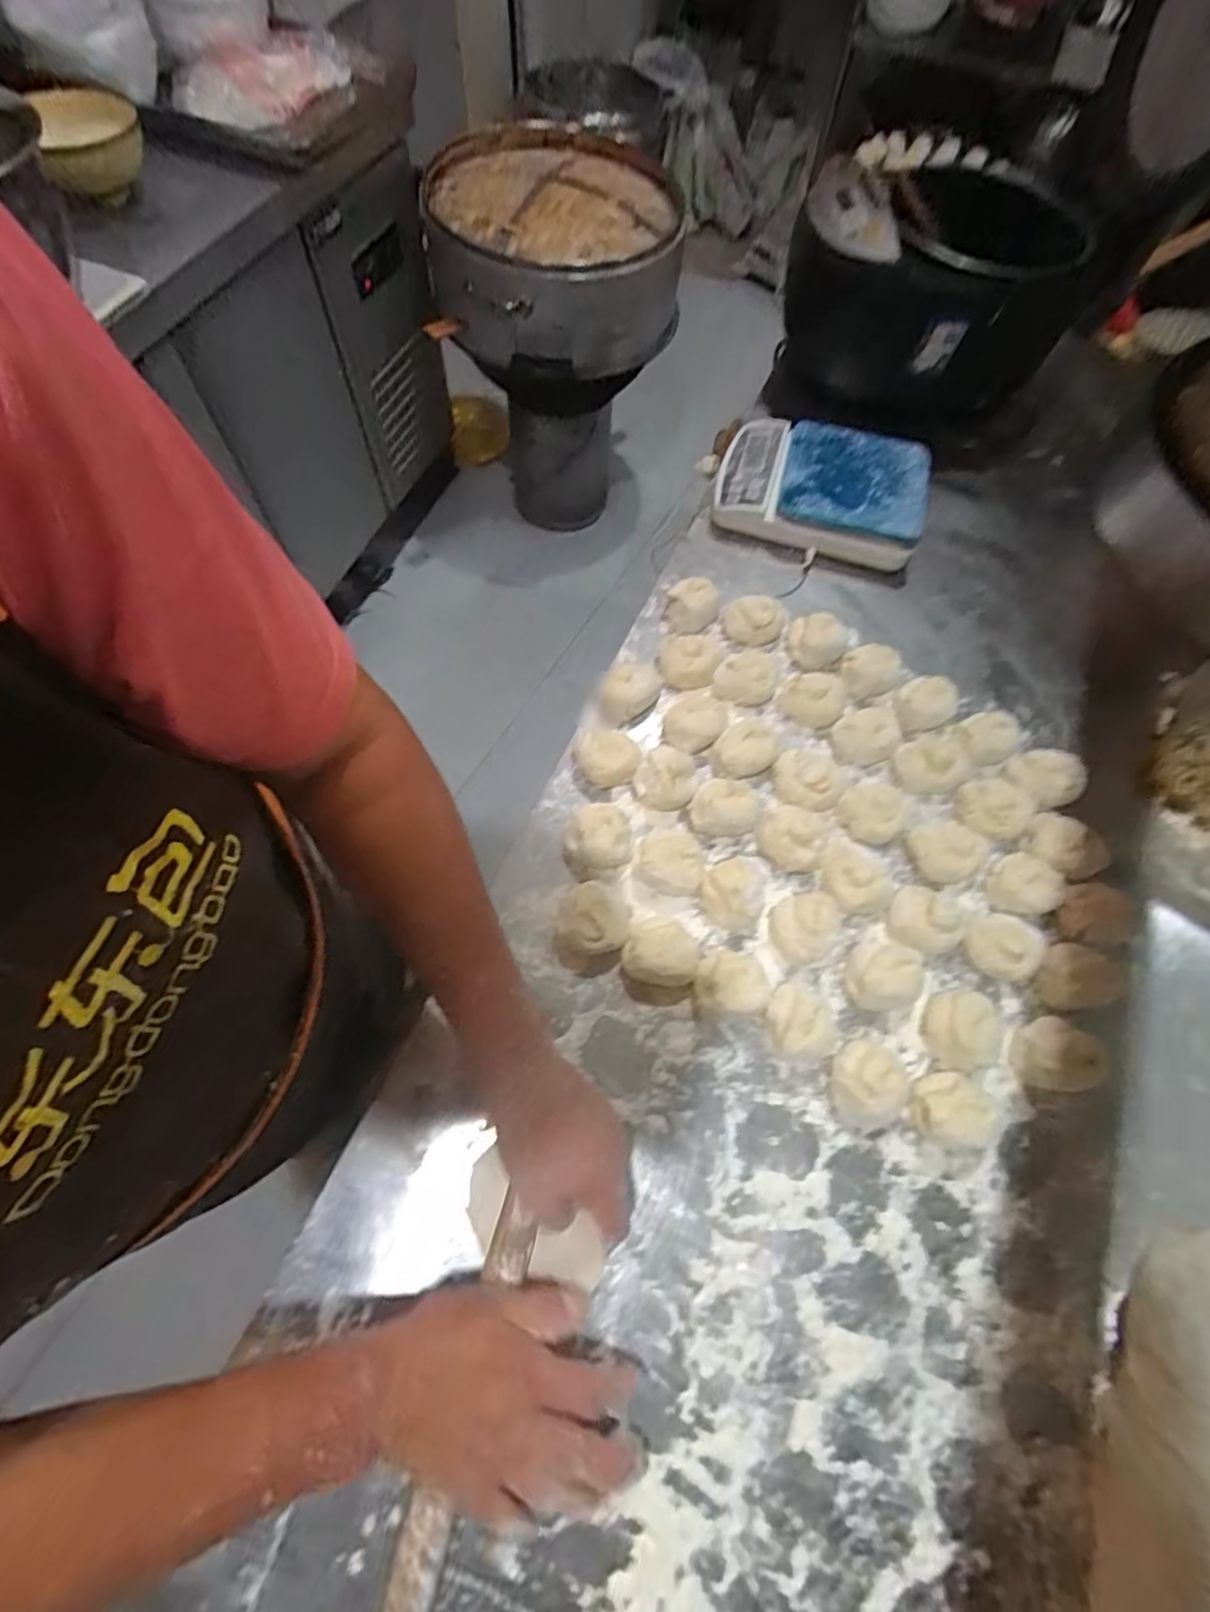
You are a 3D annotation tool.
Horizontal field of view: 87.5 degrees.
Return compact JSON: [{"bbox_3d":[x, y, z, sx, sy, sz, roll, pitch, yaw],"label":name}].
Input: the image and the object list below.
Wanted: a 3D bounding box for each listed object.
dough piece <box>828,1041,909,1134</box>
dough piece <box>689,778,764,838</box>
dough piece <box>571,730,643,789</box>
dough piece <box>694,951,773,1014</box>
[{"bbox_3d":[0.191,0.204,0.457,0.051,0.034,0.058,-16,67,-10],"label":"dough piece"},{"bbox_3d":[0.105,0.000,0.545,0.060,0.030,0.049,14,65,3],"label":"dough piece"},{"bbox_3d":[0.001,-0.043,0.556,0.059,0.036,0.048,0,65,-3],"label":"dough piece"},{"bbox_3d":[0.098,0.135,0.486,0.056,0.030,0.047,16,66,4],"label":"dough piece"}]

